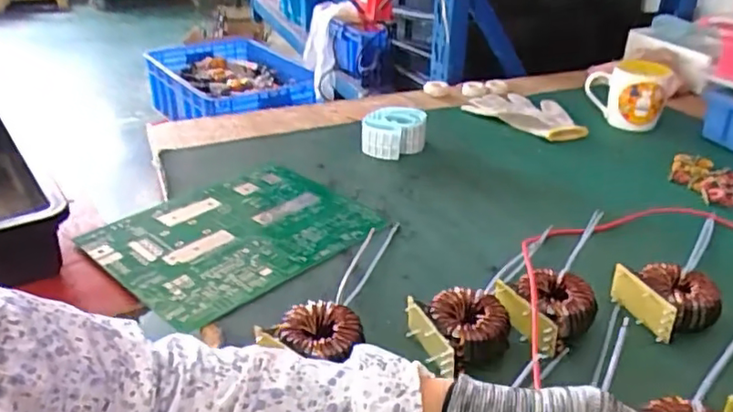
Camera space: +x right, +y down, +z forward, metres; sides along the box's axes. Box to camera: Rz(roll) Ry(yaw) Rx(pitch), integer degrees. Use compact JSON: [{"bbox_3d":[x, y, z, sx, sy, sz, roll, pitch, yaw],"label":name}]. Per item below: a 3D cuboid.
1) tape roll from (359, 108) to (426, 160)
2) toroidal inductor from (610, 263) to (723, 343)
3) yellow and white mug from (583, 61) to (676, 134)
[{"bbox_3d":[0.040,-0.107,0.919,0.091,0.049,0.091,3,29,3],"label":"tape roll"},{"bbox_3d":[0.283,0.085,0.587,0.076,0.034,0.069,-7,30,-14],"label":"toroidal inductor"},{"bbox_3d":[0.423,-0.182,1.007,0.092,0.093,0.101,-12,32,-23],"label":"yellow and white mug"}]

